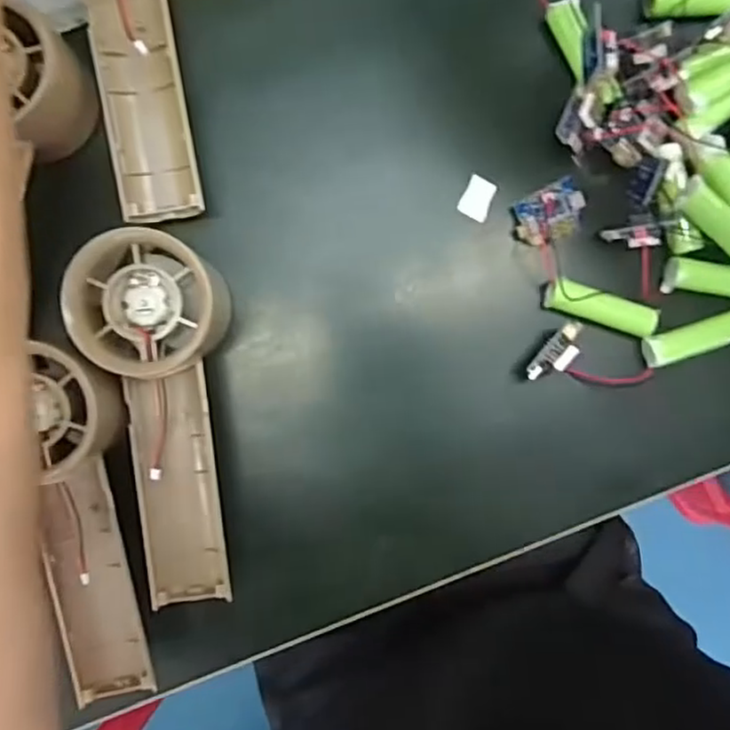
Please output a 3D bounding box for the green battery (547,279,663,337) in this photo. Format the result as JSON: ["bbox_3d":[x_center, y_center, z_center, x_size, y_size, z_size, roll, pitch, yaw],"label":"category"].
[{"bbox_3d":[0.110,-0.027,0.308,0.051,0.014,0.014,17,93,-4],"label":"green battery"}]

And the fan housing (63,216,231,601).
[{"bbox_3d":[-0.084,0.026,0.278,0.052,0.031,0.155,-6,94,-2],"label":"fan housing"}]

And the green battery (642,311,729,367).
[{"bbox_3d":[0.155,-0.012,0.317,0.053,0.014,0.016,-17,95,-1],"label":"green battery"}]

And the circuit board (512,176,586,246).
[{"bbox_3d":[0.085,-0.070,0.312,0.034,0.014,0.022,-27,95,-1],"label":"circuit board"}]

